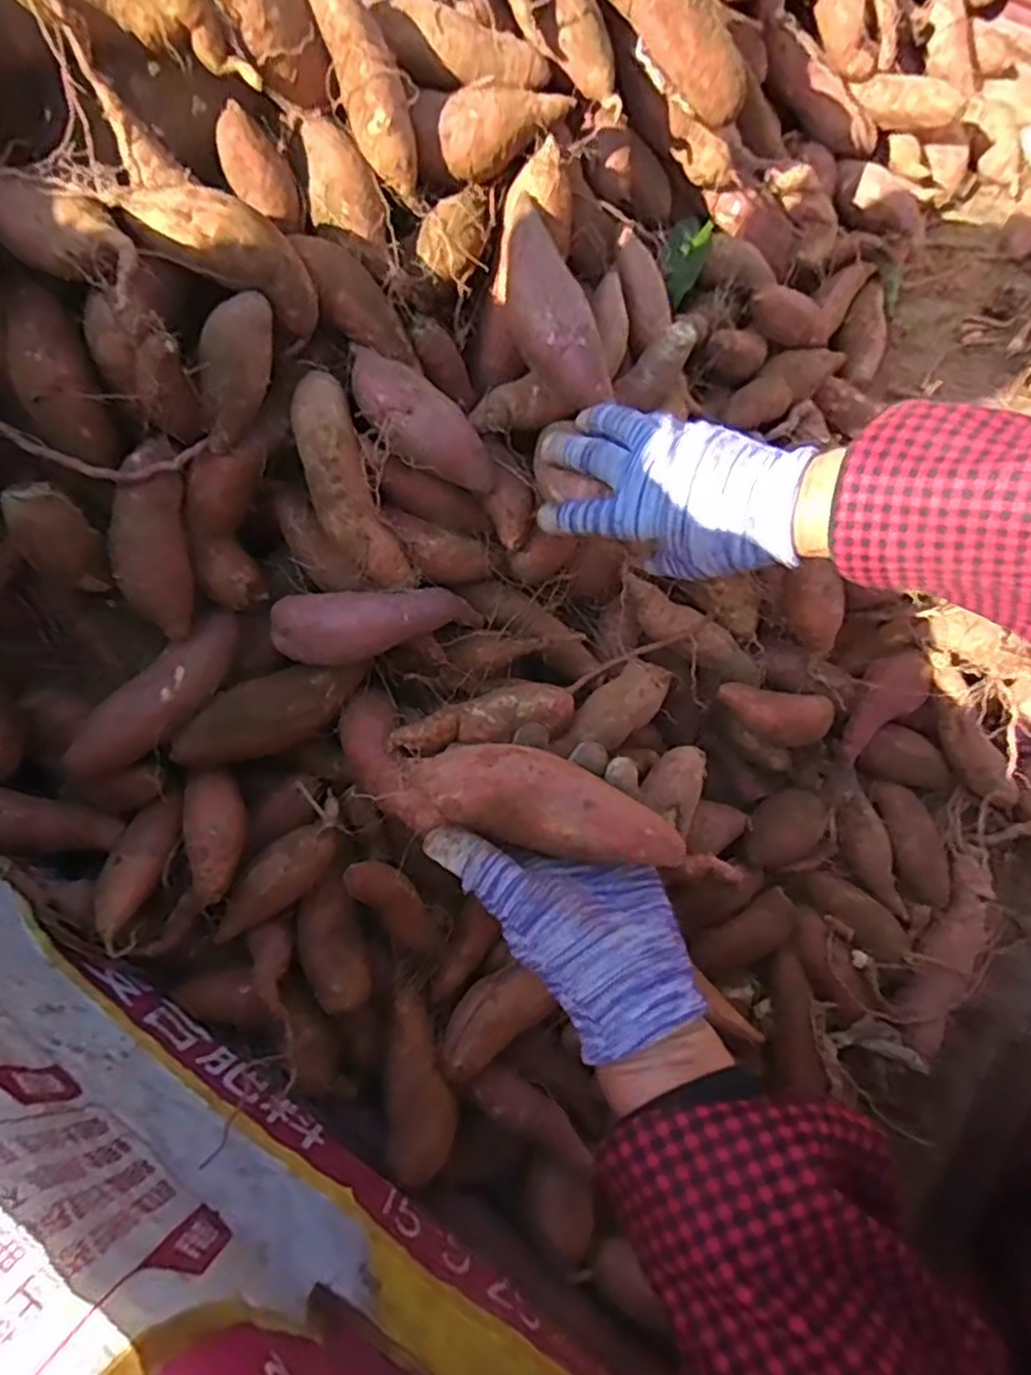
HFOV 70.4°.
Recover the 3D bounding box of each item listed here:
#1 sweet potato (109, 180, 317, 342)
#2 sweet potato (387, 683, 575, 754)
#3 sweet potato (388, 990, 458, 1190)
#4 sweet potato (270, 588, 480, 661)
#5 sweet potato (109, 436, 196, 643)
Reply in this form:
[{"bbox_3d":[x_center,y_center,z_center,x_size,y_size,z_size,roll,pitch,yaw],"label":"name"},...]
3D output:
[{"bbox_3d":[-0.152,-0.235,0.387,0.106,0.032,0.047,21,72,-25],"label":"sweet potato"},{"bbox_3d":[-0.020,0.020,0.466,0.113,0.026,0.036,-7,74,-3],"label":"sweet potato"},{"bbox_3d":[-0.059,0.248,0.460,0.040,0.035,0.111,-9,74,-4],"label":"sweet potato"},{"bbox_3d":[-0.087,-0.039,0.461,0.127,0.040,0.043,-9,74,-4],"label":"sweet potato"},{"bbox_3d":[-0.213,-0.086,0.428,0.035,0.034,0.112,0,104,-1],"label":"sweet potato"}]

